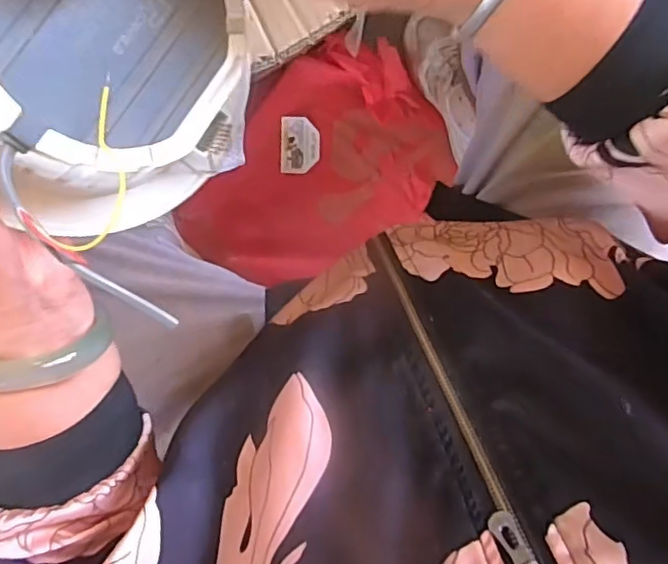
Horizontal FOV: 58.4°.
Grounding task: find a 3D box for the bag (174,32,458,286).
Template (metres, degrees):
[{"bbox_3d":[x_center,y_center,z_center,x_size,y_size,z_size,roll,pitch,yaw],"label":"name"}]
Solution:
[{"bbox_3d":[-0.036,-0.155,0.843,0.379,0.045,0.273,-29,92,0],"label":"bag"}]

